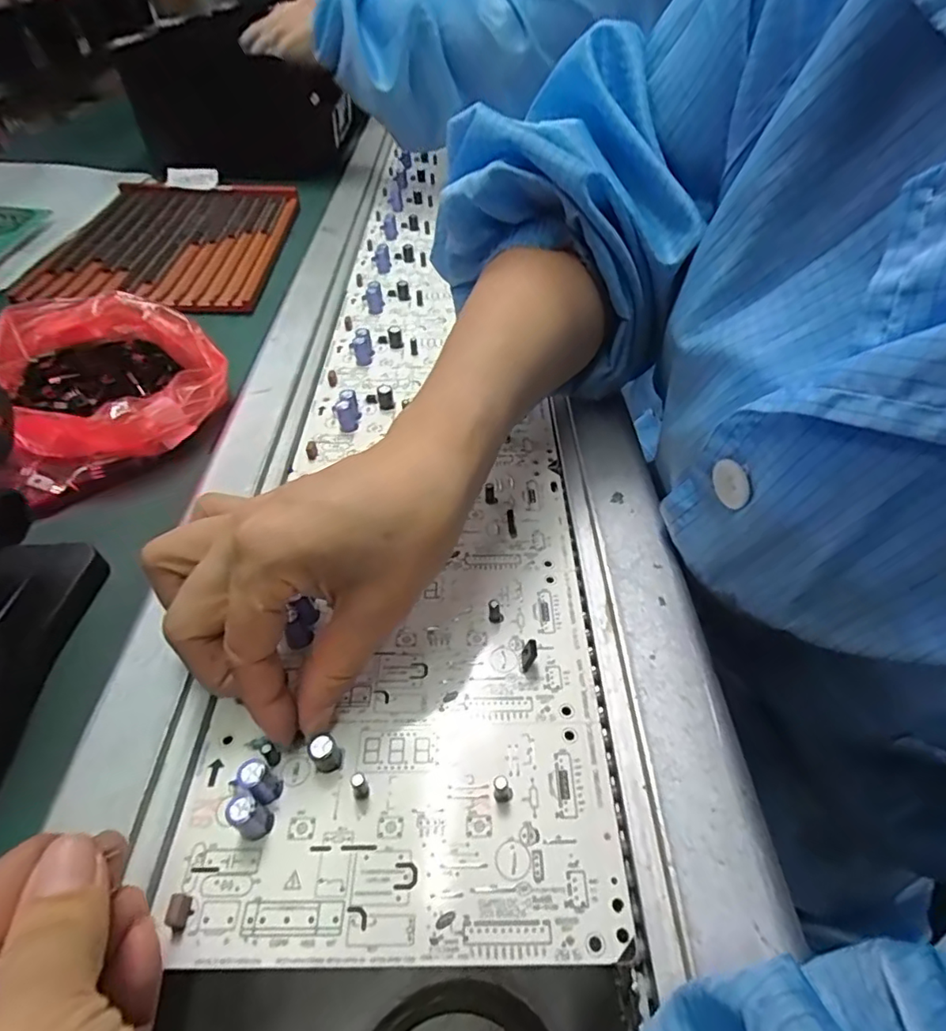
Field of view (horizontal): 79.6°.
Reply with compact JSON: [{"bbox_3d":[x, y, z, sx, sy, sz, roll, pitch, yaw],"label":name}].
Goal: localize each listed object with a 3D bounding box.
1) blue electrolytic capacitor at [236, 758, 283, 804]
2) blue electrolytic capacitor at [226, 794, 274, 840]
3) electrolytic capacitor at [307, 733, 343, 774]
[{"bbox_3d":[-0.077,0.096,0.205,0.010,0.020,0.011,-1,46,1],"label":"blue electrolytic capacitor"},{"bbox_3d":[-0.077,0.105,0.198,0.010,0.019,0.011,-1,46,1],"label":"blue electrolytic capacitor"},{"bbox_3d":[-0.055,0.090,0.215,0.009,0.015,0.010,-6,47,11],"label":"electrolytic capacitor"}]

